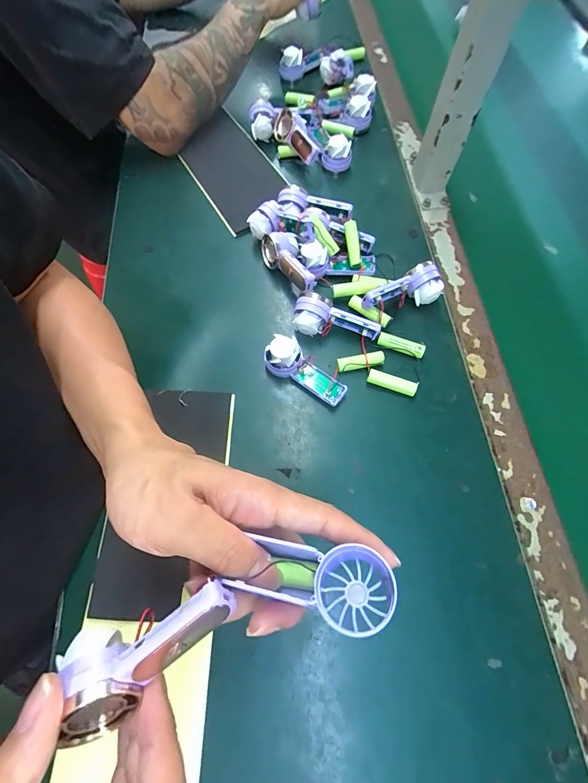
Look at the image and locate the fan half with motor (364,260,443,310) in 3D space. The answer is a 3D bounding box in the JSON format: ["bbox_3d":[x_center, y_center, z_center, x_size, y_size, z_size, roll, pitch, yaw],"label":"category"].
[{"bbox_3d":[0.116,-0.110,0.373,0.088,0.041,0.031,-15,69,-4],"label":"fan half with motor"}]

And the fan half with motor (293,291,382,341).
[{"bbox_3d":[0.046,-0.076,0.368,0.092,0.039,0.034,12,69,6],"label":"fan half with motor"}]

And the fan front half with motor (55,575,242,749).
[{"bbox_3d":[-0.070,0.120,0.158,0.090,0.027,0.040,-33,71,-6],"label":"fan front half with motor"}]

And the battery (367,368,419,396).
[{"bbox_3d":[0.102,-0.009,0.352,0.050,0.012,0.013,20,70,9],"label":"battery"}]

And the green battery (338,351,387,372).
[{"bbox_3d":[0.071,-0.032,0.360,0.050,0.014,0.014,-9,68,-2],"label":"green battery"}]

